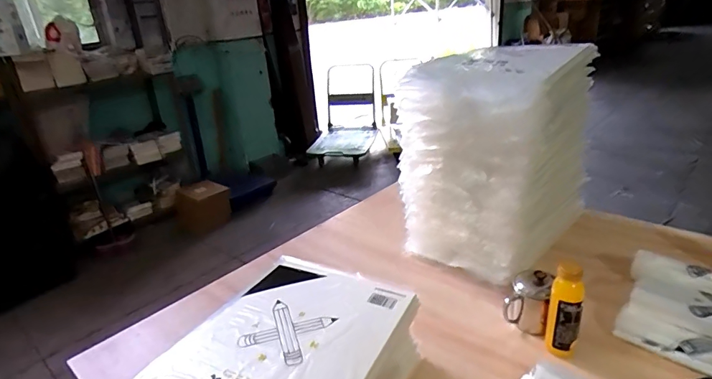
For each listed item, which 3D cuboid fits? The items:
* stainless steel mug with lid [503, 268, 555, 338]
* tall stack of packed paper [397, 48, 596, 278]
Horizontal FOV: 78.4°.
[{"bbox_3d":[0.342,0.209,0.860,0.076,0.115,0.095,10,28,29],"label":"stainless steel mug with lid"},{"bbox_3d":[0.324,-0.072,1.025,0.322,0.449,0.384,15,30,37],"label":"tall stack of packed paper"}]

